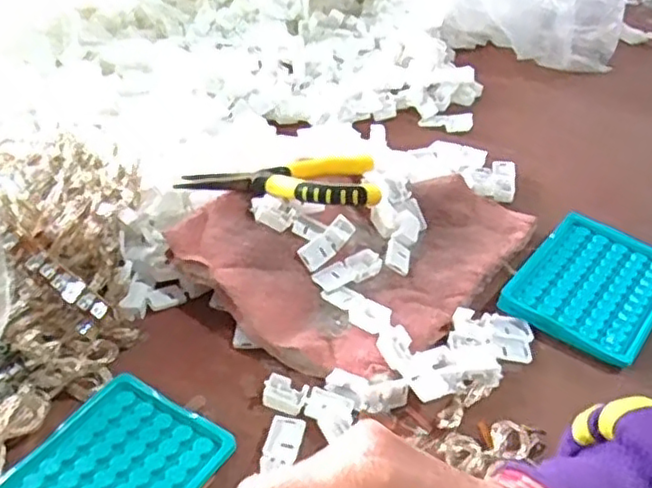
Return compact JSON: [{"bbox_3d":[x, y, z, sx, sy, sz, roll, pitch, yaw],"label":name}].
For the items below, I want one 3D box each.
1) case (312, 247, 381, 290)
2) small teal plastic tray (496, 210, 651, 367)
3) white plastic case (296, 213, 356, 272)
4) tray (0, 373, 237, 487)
[{"bbox_3d":[0.017,0.018,0.498,0.054,0.008,0.024,-23,45,-28],"label":"case"},{"bbox_3d":[0.203,0.028,0.503,0.098,0.011,0.131,27,46,29],"label":"small teal plastic tray"},{"bbox_3d":[0.002,-0.001,0.500,0.019,0.004,0.051,45,64,4],"label":"white plastic case"},{"bbox_3d":[-0.129,0.134,0.371,0.098,0.009,0.130,24,44,25],"label":"tray"}]

